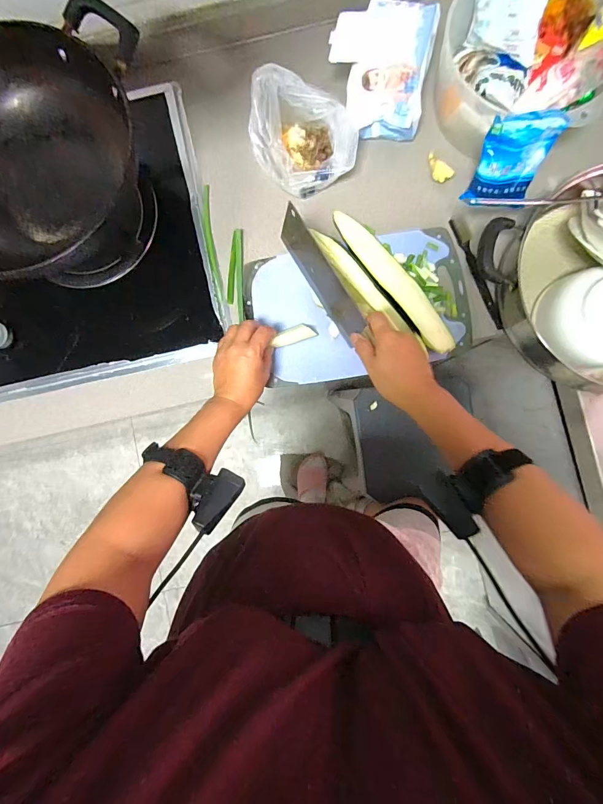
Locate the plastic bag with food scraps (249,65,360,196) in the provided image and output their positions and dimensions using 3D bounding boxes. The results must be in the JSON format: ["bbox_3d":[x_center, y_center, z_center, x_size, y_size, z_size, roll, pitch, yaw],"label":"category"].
[{"bbox_3d":[-0.005,-0.401,0.556,0.120,0.074,0.167,-44,87,0],"label":"plastic bag with food scraps"}]

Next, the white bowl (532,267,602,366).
[{"bbox_3d":[0.421,-0.121,0.523,0.130,0.060,0.132,0,87,2],"label":"white bowl"}]

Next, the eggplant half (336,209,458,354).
[{"bbox_3d":[0.138,-0.186,0.564,0.047,0.027,0.270,-38,87,0],"label":"eggplant half"}]

